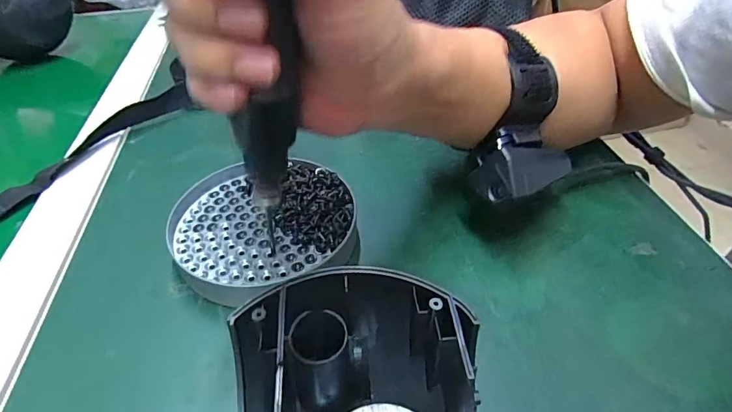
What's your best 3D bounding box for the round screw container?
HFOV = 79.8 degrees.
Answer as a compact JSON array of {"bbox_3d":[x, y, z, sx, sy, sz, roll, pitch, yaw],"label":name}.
[{"bbox_3d":[-0.066,0.009,0.280,0.110,0.023,0.104,-1,42,1],"label":"round screw container"}]

